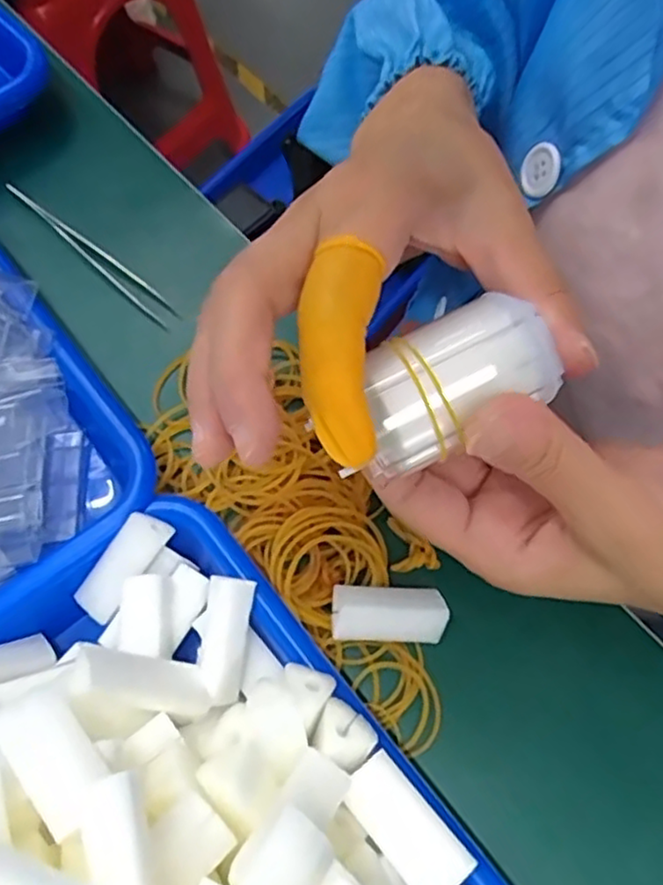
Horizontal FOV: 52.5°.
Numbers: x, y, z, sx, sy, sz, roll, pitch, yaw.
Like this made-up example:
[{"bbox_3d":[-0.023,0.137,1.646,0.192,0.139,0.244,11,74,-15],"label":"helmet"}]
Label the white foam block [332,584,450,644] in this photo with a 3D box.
[{"bbox_3d":[0.023,0.069,0.271,0.046,0.014,0.022,4,67,-10],"label":"white foam block"}]

